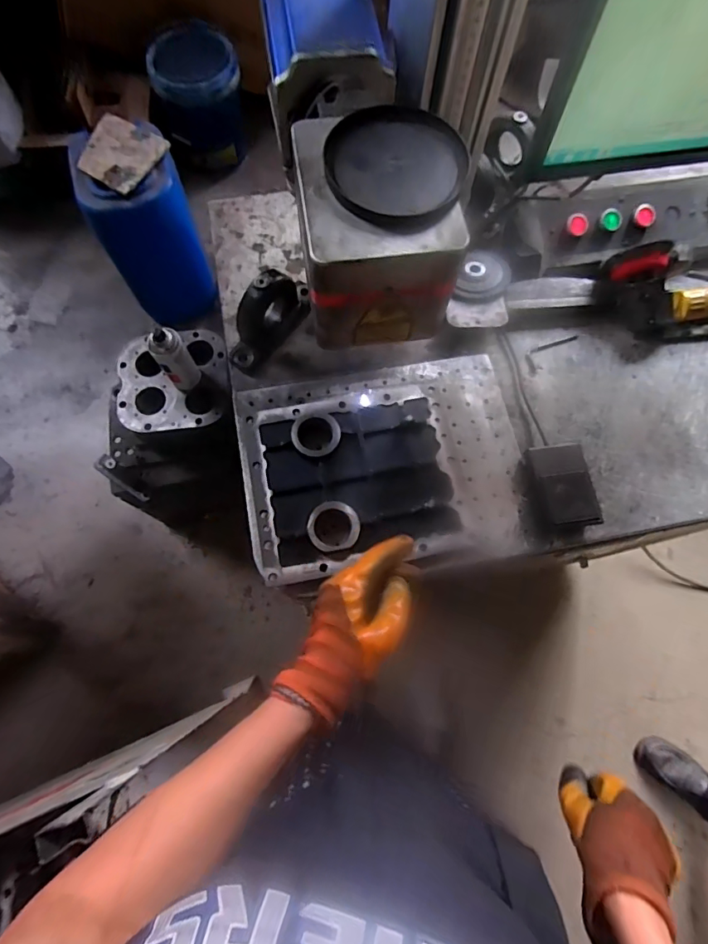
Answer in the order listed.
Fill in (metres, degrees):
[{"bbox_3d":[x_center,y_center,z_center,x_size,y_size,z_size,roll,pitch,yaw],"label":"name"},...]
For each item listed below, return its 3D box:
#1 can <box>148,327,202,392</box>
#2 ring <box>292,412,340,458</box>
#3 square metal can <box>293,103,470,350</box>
[{"bbox_3d":[-0.335,-0.208,0.908,0.057,0.146,0.058,1,73,-2],"label":"can"},{"bbox_3d":[-0.045,-0.046,0.572,0.057,0.018,0.060,1,73,-2],"label":"ring"},{"bbox_3d":[0.017,-0.168,0.339,0.108,0.095,0.118,-5,73,-3],"label":"square metal can"}]

